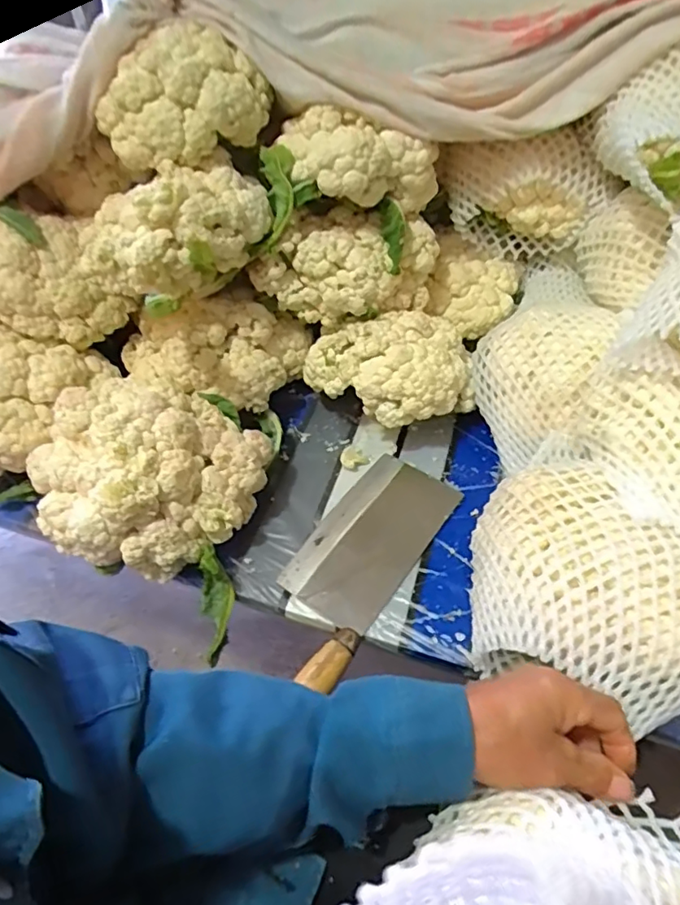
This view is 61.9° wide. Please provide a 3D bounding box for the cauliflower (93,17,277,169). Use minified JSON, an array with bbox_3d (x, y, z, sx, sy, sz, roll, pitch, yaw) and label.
[{"bbox_3d":[-0.135,-0.316,0.503,0.150,0.083,0.098,-26,54,-18],"label":"cauliflower"}]

